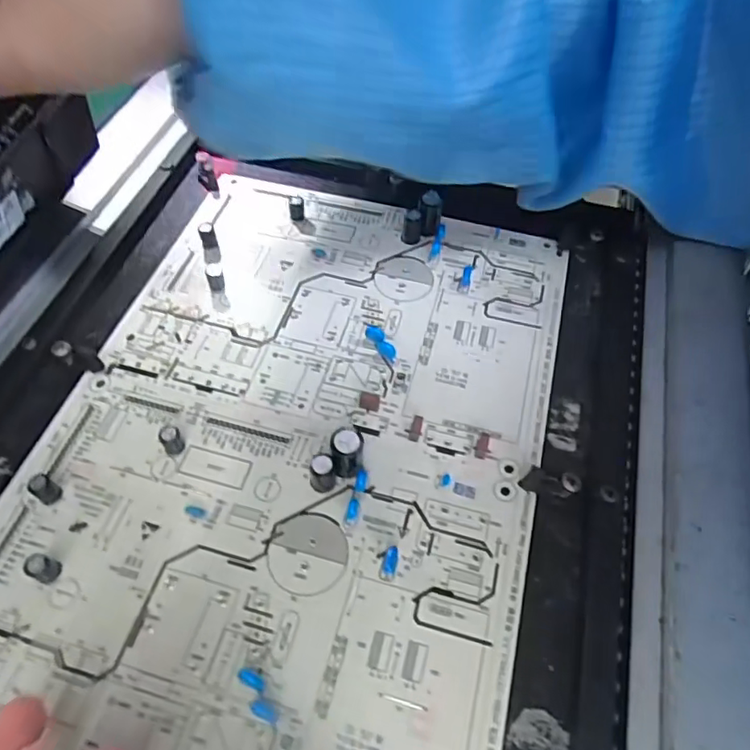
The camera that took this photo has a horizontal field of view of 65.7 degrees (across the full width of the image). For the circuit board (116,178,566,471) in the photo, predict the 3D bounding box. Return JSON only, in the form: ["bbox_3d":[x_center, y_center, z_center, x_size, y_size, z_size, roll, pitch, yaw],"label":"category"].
[{"bbox_3d":[-0.010,-0.039,0.276,0.190,0.018,0.136,14,57,10],"label":"circuit board"}]

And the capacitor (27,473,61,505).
[{"bbox_3d":[-0.124,0.043,0.219,0.006,0.013,0.008,28,57,19],"label":"capacitor"}]

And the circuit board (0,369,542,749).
[{"bbox_3d":[-0.050,0.073,0.202,0.194,0.016,0.145,13,54,9],"label":"circuit board"}]

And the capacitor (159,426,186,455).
[{"bbox_3d":[-0.080,0.026,0.231,0.008,0.014,0.007,-30,59,-21],"label":"capacitor"}]

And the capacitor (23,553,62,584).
[{"bbox_3d":[-0.115,0.067,0.202,0.006,0.014,0.008,18,55,12],"label":"capacitor"}]

